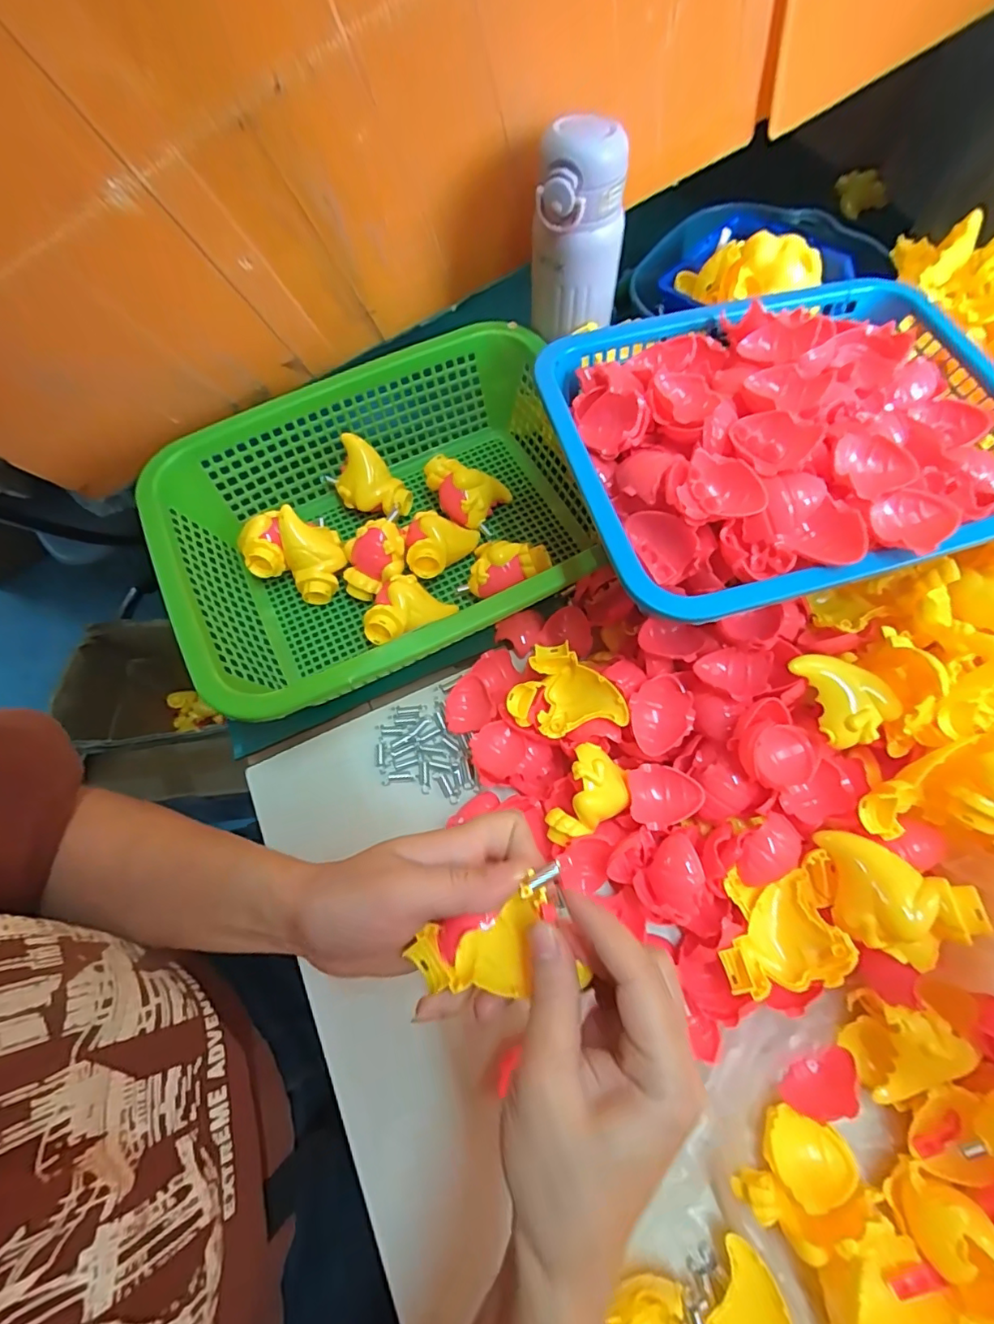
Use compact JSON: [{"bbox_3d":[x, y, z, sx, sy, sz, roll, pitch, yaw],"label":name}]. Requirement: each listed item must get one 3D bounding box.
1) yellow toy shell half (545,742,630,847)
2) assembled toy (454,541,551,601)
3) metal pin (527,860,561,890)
[{"bbox_3d":[0.061,0.088,0.342,0.042,0.022,0.063,23,70,13],"label":"yellow toy shell half"},{"bbox_3d":[0.005,-0.075,0.437,0.074,0.034,0.036,-13,66,-2],"label":"assembled toy"},{"bbox_3d":[0.022,0.099,0.249,0.017,0.004,0.006,-36,69,-9],"label":"metal pin"}]

